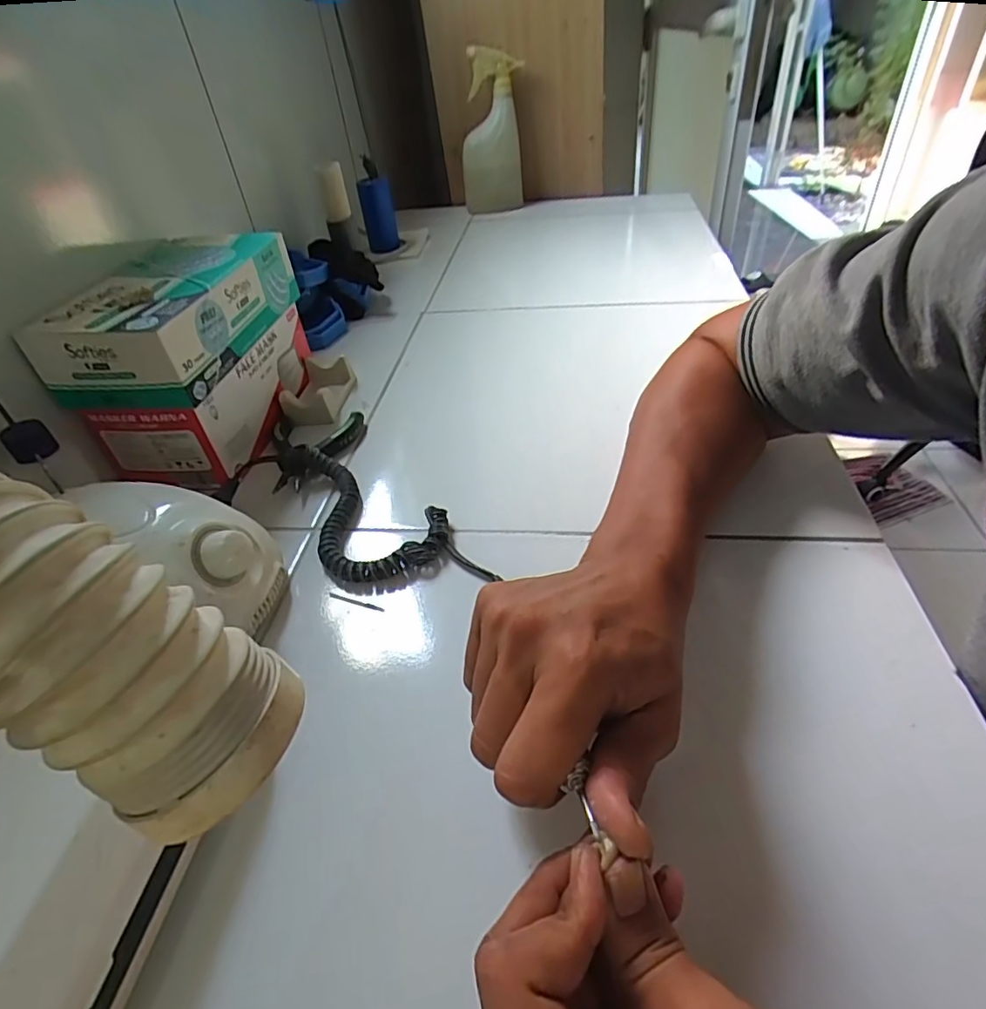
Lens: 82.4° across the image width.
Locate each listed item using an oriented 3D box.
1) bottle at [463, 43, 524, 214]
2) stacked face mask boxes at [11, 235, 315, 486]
[{"bbox_3d":[-0.006,-0.640,0.978,0.112,0.229,0.061,-31,47,-24],"label":"bottle"},{"bbox_3d":[-0.255,-0.129,0.500,0.112,0.148,0.209,-1,42,7],"label":"stacked face mask boxes"}]

